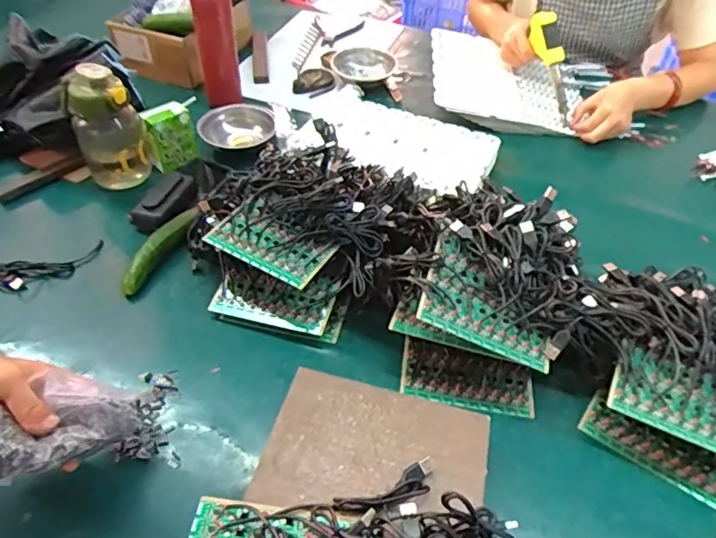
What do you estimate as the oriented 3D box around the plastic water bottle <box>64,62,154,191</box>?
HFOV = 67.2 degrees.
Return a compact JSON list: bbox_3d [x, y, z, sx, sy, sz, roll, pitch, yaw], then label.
[{"bbox_3d":[-0.361,-0.200,0.781,0.083,0.174,0.070,24,49,18],"label":"plastic water bottle"}]

